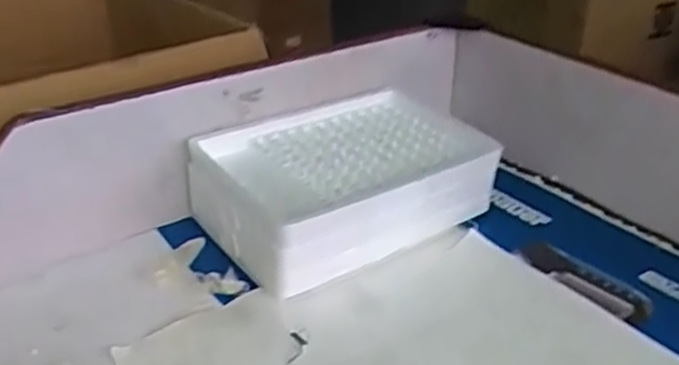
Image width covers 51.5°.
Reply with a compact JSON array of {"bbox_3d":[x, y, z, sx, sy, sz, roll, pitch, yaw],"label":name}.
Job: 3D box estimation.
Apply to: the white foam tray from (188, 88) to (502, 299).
[{"bbox_3d":[0.011,-0.002,0.639,0.250,0.082,0.161,-20,35,-32],"label":"white foam tray"}]

